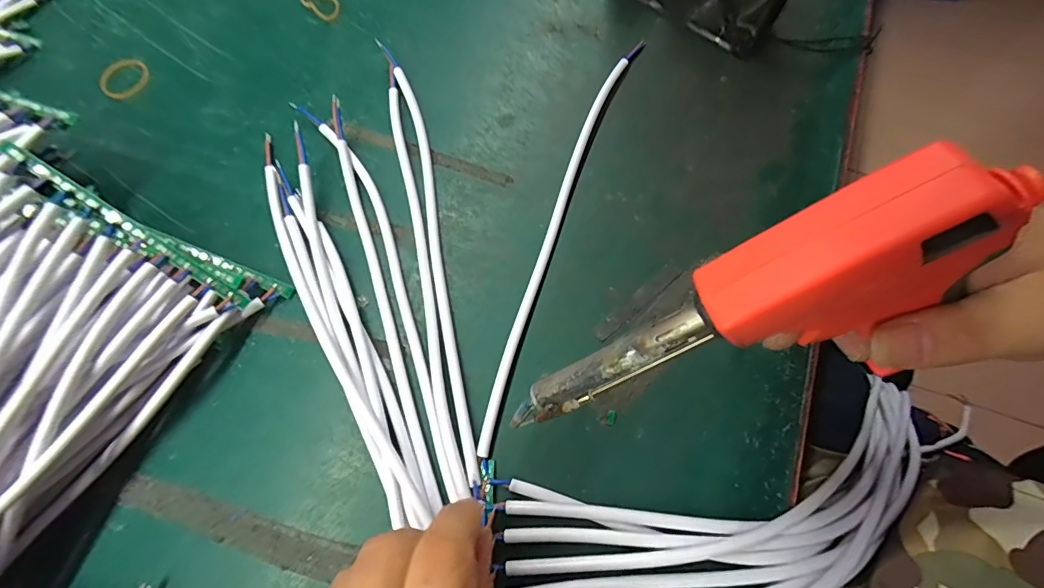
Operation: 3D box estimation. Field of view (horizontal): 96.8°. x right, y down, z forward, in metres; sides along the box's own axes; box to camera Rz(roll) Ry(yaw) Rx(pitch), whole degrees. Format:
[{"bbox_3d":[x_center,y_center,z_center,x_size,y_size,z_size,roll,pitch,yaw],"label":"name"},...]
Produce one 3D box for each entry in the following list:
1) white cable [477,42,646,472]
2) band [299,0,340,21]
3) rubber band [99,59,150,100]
[{"bbox_3d":[0.023,-0.048,0.285,0.020,0.009,0.294,18,72,9],"label":"white cable"},{"bbox_3d":[-0.153,-0.221,0.351,0.039,0.004,0.019,38,76,14],"label":"band"},{"bbox_3d":[-0.286,-0.155,0.334,0.033,0.004,0.034,-1,70,2],"label":"rubber band"}]

